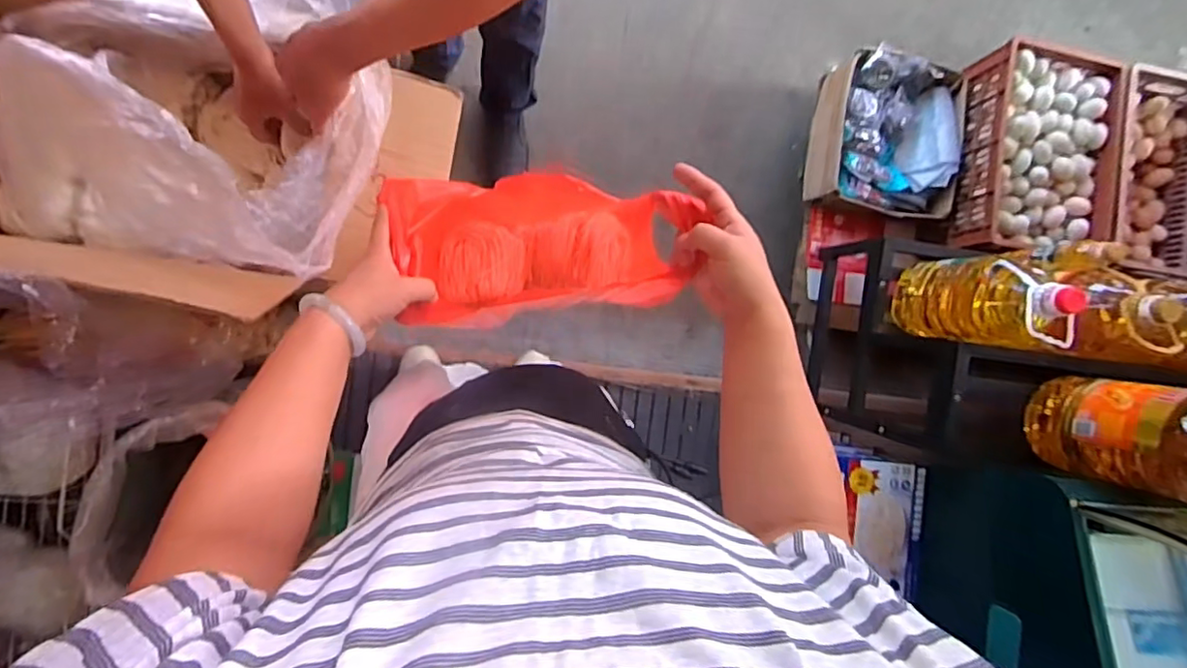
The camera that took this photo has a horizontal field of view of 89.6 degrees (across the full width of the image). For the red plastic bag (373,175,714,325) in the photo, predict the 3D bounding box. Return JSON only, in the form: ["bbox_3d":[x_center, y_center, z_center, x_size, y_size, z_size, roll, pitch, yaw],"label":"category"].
[{"bbox_3d":[-0.078,-0.101,0.700,0.279,0.309,0.147,-1,91,-9],"label":"red plastic bag"}]

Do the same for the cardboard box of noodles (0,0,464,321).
[{"bbox_3d":[-0.525,-0.258,0.779,0.635,0.305,0.414,9,90,-9],"label":"cardboard box of noodles"}]

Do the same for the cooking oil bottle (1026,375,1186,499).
[{"bbox_3d":[0.855,0.156,0.882,0.193,0.331,0.161,4,91,-9],"label":"cooking oil bottle"}]

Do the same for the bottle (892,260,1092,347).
[{"bbox_3d":[0.696,-0.060,1.081,0.137,0.309,0.151,4,91,-9],"label":"bottle"}]

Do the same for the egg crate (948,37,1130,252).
[{"bbox_3d":[1.008,-0.412,1.368,0.327,0.125,0.444,2,91,-9],"label":"egg crate"}]

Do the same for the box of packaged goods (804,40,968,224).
[{"bbox_3d":[0.701,-0.467,1.442,0.312,0.148,0.358,9,90,-9],"label":"box of packaged goods"}]

